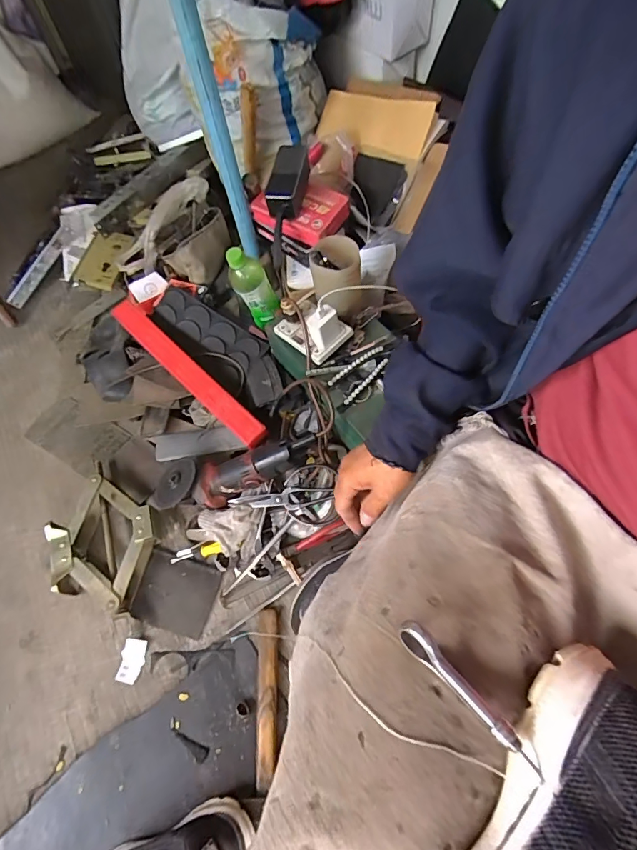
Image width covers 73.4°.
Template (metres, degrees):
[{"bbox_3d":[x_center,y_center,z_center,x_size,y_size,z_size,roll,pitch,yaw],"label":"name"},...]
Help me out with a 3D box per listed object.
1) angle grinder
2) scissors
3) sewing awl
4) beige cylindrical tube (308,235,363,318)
[{"bbox_3d":[-0.140,0.082,0.740,0.300,0.076,0.092,-17,60,19],"label":"angle grinder"},{"bbox_3d":[-0.063,0.123,0.722,0.184,0.015,0.099,-7,78,11],"label":"scissors"},{"bbox_3d":[0.090,0.161,0.257,0.013,0.011,0.101,-41,67,-17],"label":"sewing awl"},{"bbox_3d":[0.029,-0.250,0.717,0.083,0.088,0.090,-2,62,3],"label":"beige cylindrical tube"}]

